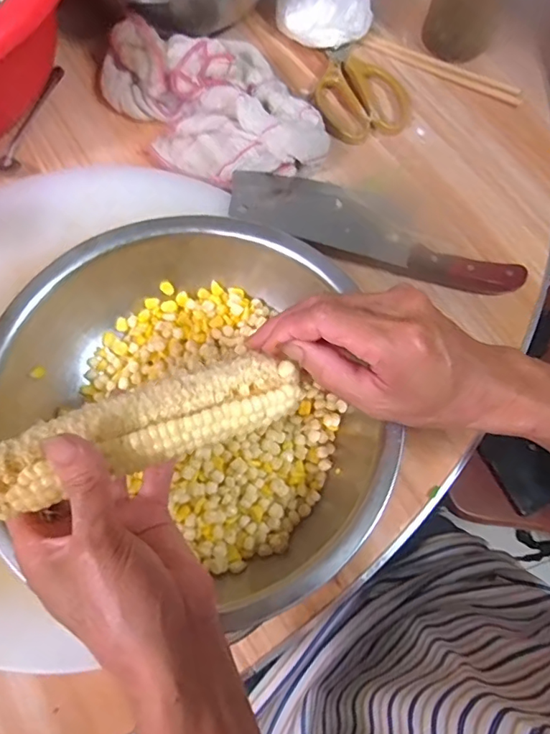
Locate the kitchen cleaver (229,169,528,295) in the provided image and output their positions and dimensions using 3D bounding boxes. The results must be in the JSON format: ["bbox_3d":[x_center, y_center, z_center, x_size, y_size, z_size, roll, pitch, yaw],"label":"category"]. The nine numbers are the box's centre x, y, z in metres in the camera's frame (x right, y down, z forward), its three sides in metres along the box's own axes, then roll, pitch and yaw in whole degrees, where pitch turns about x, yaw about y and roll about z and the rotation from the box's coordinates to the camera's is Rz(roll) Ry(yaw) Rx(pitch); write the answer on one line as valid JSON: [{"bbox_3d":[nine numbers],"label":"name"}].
[{"bbox_3d":[0.096,-0.128,0.504,0.281,0.028,0.074,19,70,4],"label":"kitchen cleaver"}]

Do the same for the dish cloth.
[{"bbox_3d":[-0.066,-0.274,0.525,0.140,0.053,0.242,-37,76,-14],"label":"dish cloth"}]

